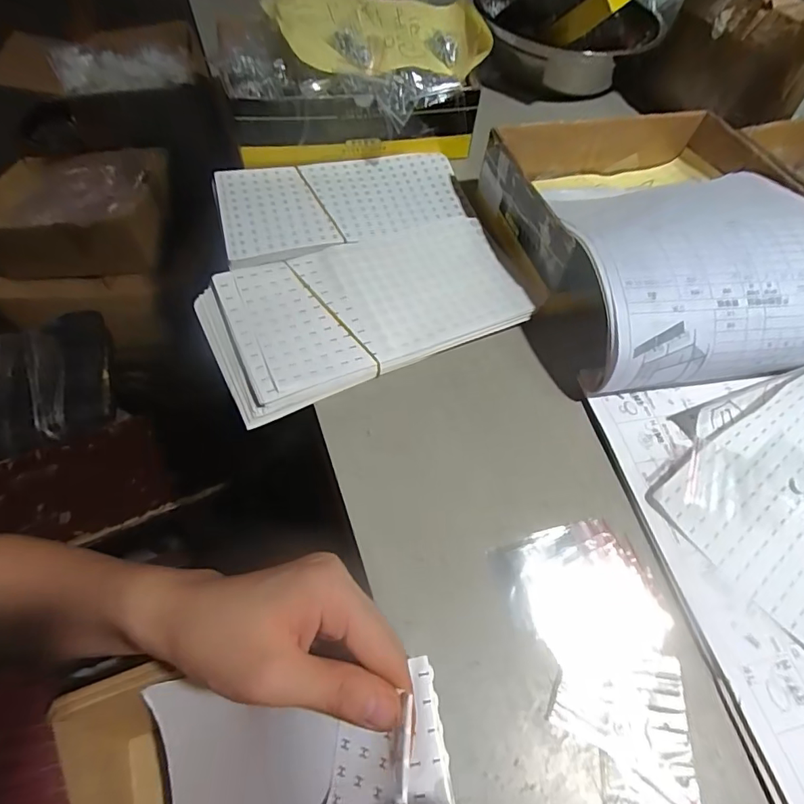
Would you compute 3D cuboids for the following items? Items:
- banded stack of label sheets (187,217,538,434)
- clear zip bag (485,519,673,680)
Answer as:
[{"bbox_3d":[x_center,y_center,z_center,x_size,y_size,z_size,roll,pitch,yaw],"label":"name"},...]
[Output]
[{"bbox_3d":[-0.028,-0.080,0.397,0.250,0.021,0.134,-21,60,-17],"label":"banded stack of label sheets"},{"bbox_3d":[0.108,0.116,0.287,0.093,0.006,0.082,-11,58,-12],"label":"clear zip bag"}]

